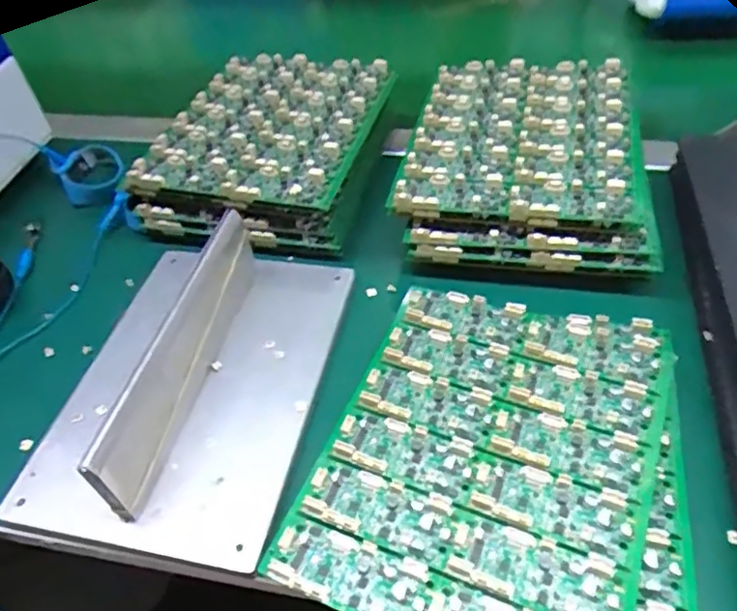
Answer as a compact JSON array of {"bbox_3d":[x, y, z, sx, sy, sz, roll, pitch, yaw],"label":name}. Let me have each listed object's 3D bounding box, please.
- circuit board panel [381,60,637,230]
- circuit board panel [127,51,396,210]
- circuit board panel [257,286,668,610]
[{"bbox_3d":[0.109,-0.121,0.421,0.148,0.021,0.179,8,47,14],"label":"circuit board panel"},{"bbox_3d":[-0.073,-0.145,0.463,0.152,0.020,0.176,8,47,13],"label":"circuit board panel"},{"bbox_3d":[0.061,0.068,0.304,0.150,0.013,0.198,15,49,20],"label":"circuit board panel"}]

